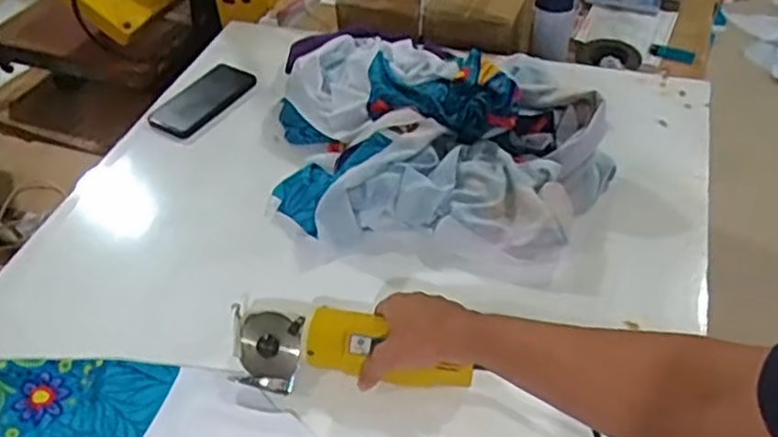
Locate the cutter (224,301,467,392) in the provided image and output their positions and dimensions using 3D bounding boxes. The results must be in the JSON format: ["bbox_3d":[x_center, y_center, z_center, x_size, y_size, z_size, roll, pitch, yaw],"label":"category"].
[{"bbox_3d":[-0.043,0.133,0.700,0.241,0.052,0.071,5,46,10],"label":"cutter"}]

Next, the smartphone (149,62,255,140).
[{"bbox_3d":[-0.287,-0.187,1.091,0.089,0.004,0.177,22,49,23],"label":"smartphone"}]

